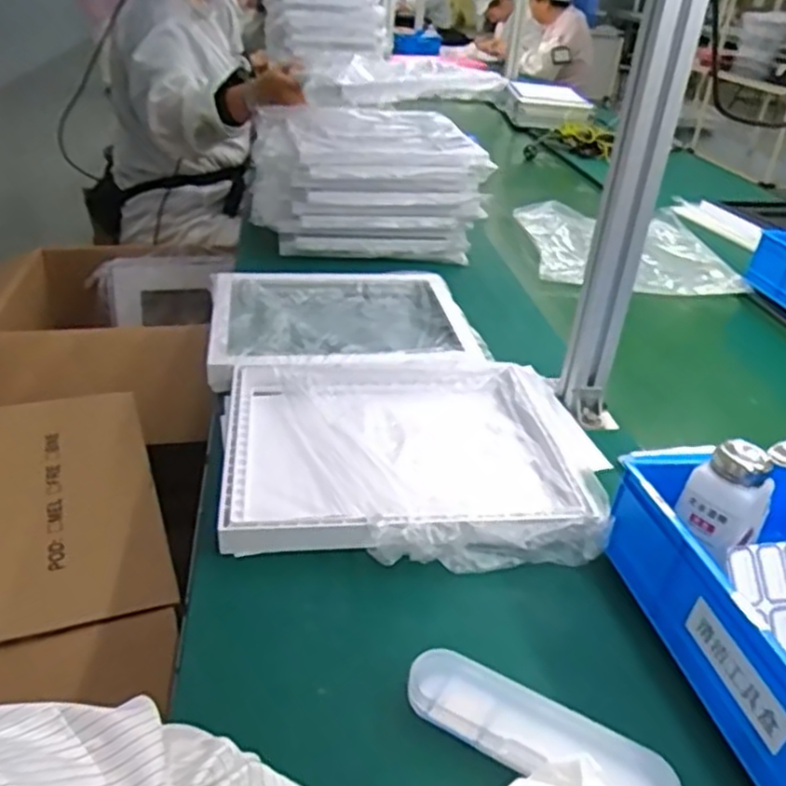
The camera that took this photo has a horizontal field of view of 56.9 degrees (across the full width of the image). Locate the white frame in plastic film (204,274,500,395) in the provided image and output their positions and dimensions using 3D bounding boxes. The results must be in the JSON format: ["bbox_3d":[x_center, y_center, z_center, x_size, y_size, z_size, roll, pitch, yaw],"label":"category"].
[{"bbox_3d":[-0.069,-0.102,0.959,0.329,0.027,0.314,-3,32,-13],"label":"white frame in plastic film"}]

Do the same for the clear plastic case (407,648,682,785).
[{"bbox_3d":[0.092,0.219,0.468,0.175,0.026,0.055,19,34,22],"label":"clear plastic case"}]

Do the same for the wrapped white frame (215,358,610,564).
[{"bbox_3d":[0.017,0.057,0.729,0.356,0.046,0.314,1,32,-6],"label":"wrapped white frame"}]

